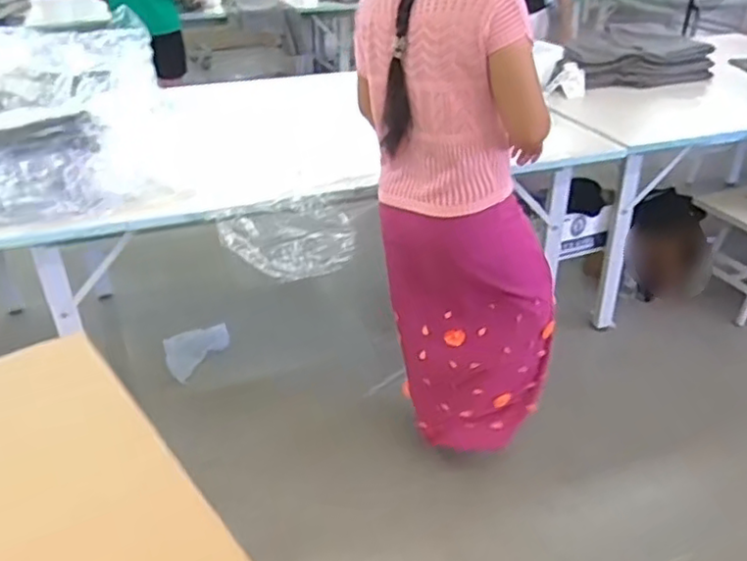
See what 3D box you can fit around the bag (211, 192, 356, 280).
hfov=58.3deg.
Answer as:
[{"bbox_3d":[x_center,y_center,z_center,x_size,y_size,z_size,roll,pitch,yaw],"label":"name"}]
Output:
[{"bbox_3d":[-0.208,-0.099,1.643,0.321,0.144,0.138,-10,32,-16],"label":"bag"}]

